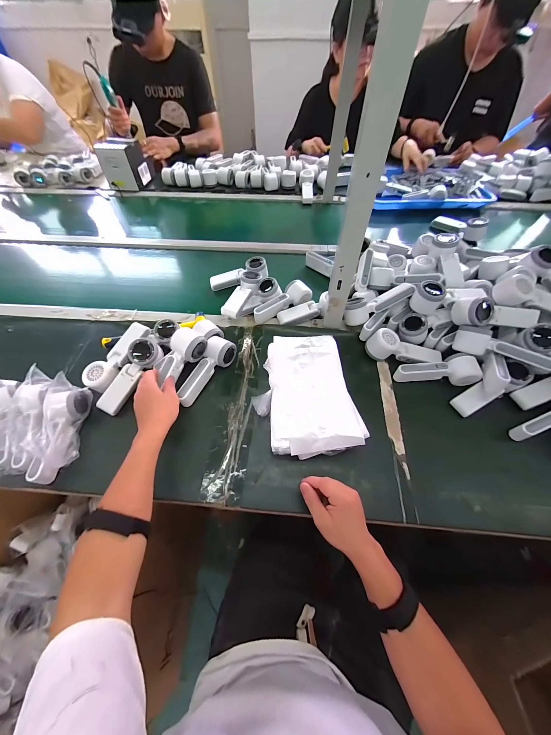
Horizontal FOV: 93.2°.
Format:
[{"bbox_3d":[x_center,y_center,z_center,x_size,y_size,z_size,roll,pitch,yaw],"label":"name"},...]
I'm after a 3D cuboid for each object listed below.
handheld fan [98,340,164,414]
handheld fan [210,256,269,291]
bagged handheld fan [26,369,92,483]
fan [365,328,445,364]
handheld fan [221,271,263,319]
[{"bbox_3d":[-0.305,0.018,0.549,0.054,0.048,0.171,29,82,16],"label":"handheld fan"},{"bbox_3d":[-0.104,-0.261,0.753,0.171,0.051,0.058,-21,61,3],"label":"handheld fan"},{"bbox_3d":[-0.400,0.115,0.487,0.050,0.089,0.183,-2,57,-1],"label":"bagged handheld fan"},{"bbox_3d":[0.291,-0.037,0.592,0.166,0.054,0.059,10,59,-9],"label":"fan"},{"bbox_3d":[-0.082,-0.185,0.686,0.057,0.047,0.166,16,58,11],"label":"handheld fan"}]

